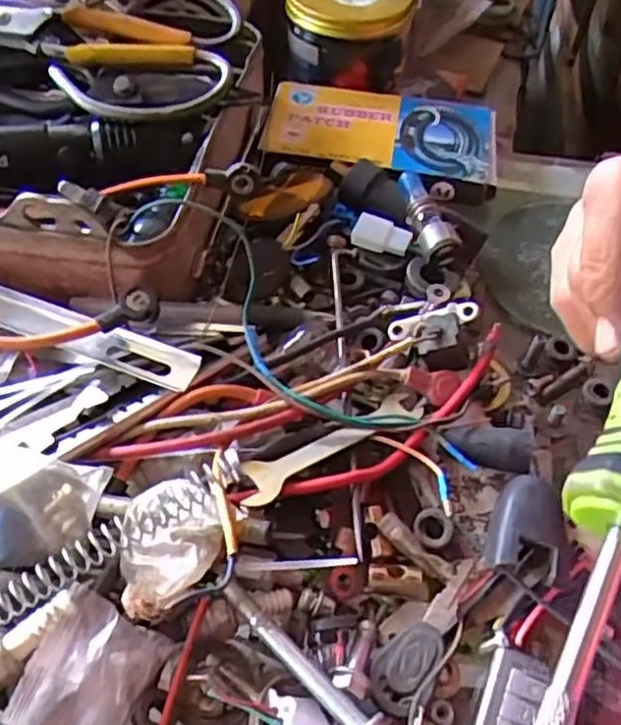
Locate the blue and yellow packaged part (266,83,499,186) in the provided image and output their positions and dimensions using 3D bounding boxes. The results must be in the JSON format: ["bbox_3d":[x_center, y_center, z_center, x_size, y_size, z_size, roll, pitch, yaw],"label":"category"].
[{"bbox_3d":[0.045,-0.143,0.426,0.139,0.009,0.073,8,53,2],"label":"blue and yellow packaged part"}]

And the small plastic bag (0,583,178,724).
[{"bbox_3d":[-0.078,0.108,0.242,0.040,0.024,0.046,19,55,11],"label":"small plastic bag"}]

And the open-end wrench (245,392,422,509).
[{"bbox_3d":[0.010,0.034,0.296,0.092,0.007,0.022,-27,49,-27],"label":"open-end wrench"}]

